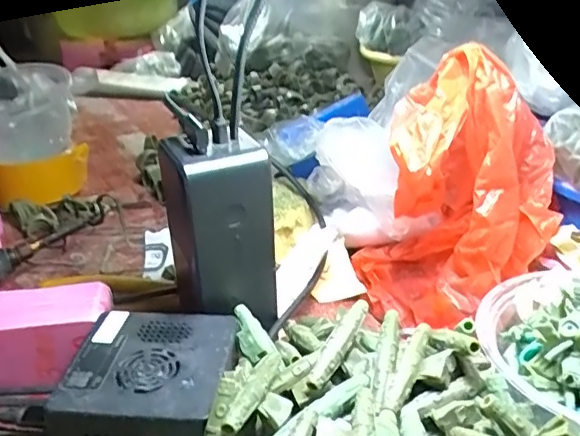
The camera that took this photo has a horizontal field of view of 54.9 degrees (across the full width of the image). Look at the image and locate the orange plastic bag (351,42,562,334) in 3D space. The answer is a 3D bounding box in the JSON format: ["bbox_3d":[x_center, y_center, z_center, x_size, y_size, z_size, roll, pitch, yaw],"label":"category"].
[{"bbox_3d":[0.103,-0.018,0.342,0.118,0.149,0.092,1,28,6],"label":"orange plastic bag"}]

